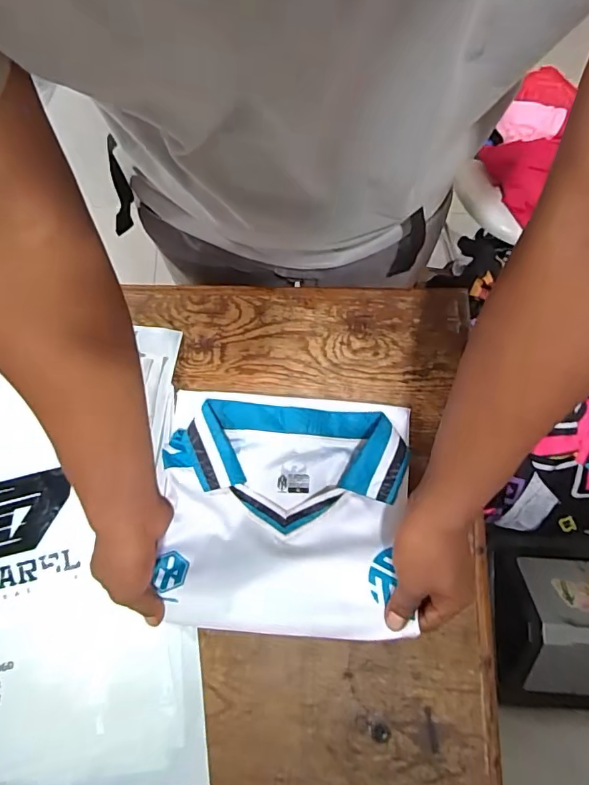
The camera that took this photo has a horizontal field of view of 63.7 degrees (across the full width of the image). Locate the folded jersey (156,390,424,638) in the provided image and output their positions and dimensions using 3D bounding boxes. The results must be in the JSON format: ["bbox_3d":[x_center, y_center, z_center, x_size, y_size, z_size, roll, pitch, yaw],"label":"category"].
[{"bbox_3d":[-0.013,0.119,0.507,0.257,0.056,0.237,5,79,1],"label":"folded jersey"}]

